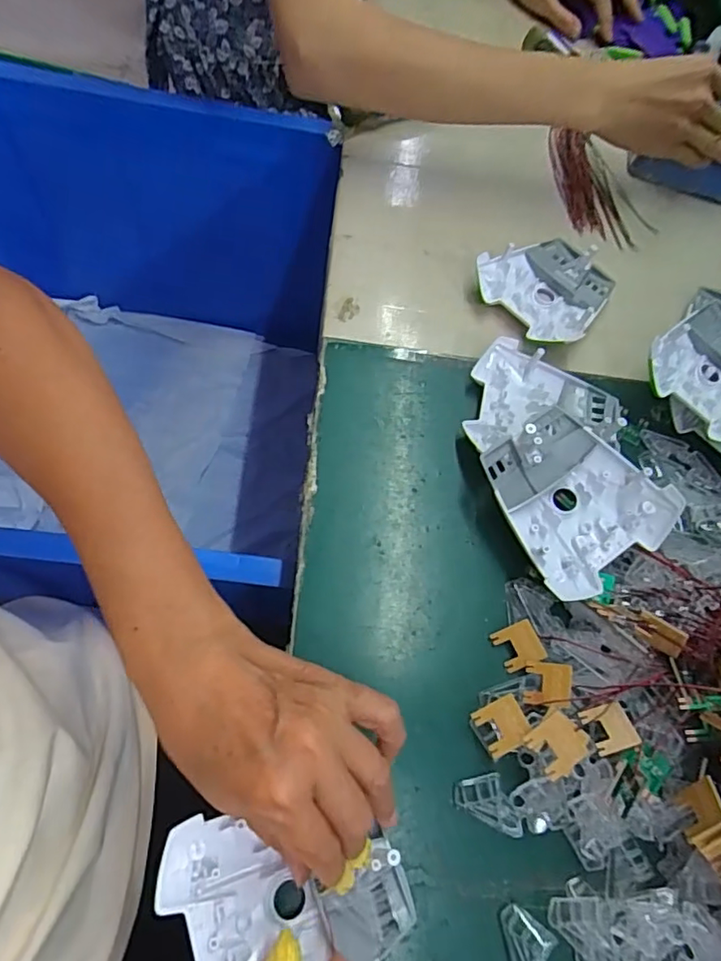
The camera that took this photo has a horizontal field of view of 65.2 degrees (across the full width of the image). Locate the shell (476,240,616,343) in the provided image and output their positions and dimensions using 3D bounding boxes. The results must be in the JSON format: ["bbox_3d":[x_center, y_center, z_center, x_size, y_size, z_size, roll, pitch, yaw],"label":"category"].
[{"bbox_3d":[0.159,-0.155,0.456,0.105,0.026,0.096,-24,71,-17],"label":"shell"}]

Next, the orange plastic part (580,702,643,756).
[{"bbox_3d":[0.139,0.138,0.314,0.025,0.004,0.024,-17,55,-3],"label":"orange plastic part"}]

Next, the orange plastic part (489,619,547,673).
[{"bbox_3d":[0.095,0.100,0.342,0.026,0.004,0.024,-29,68,13],"label":"orange plastic part"}]

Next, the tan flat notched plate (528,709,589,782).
[{"bbox_3d":[0.103,0.139,0.296,0.028,0.004,0.024,-36,75,-18],"label":"tan flat notched plate"}]

